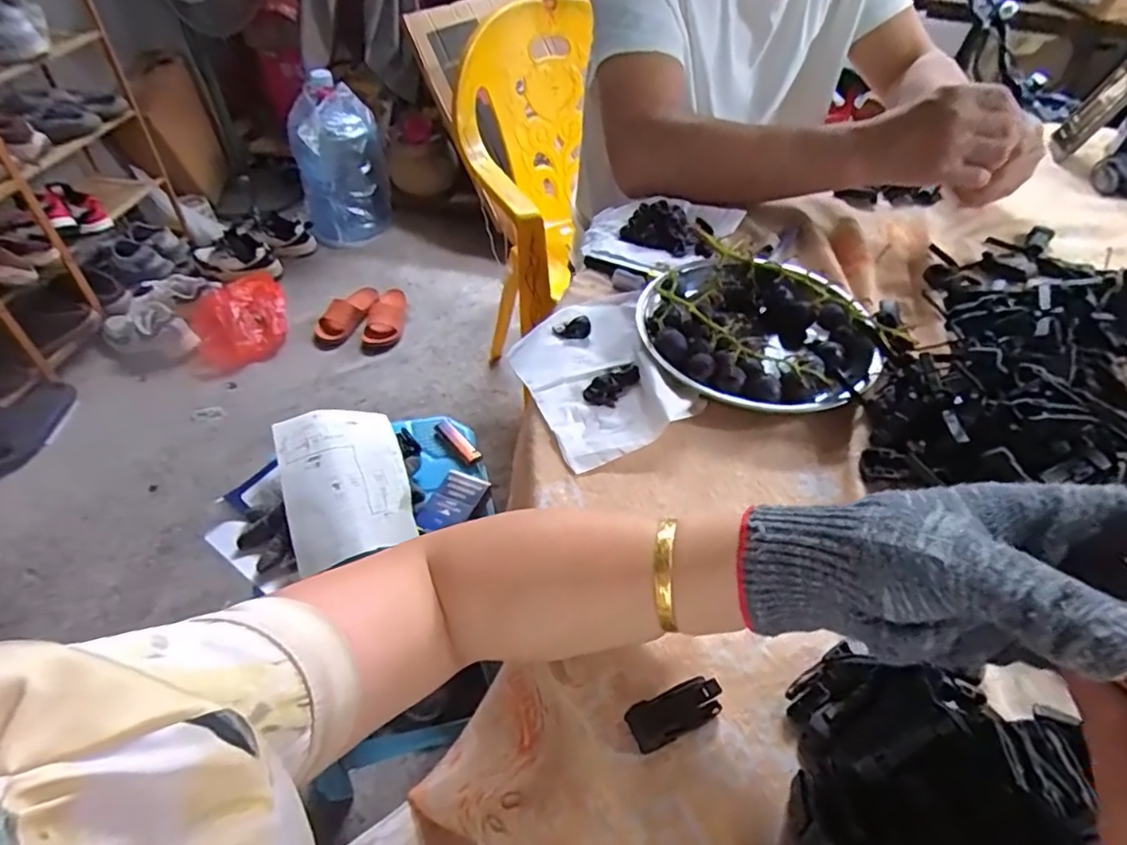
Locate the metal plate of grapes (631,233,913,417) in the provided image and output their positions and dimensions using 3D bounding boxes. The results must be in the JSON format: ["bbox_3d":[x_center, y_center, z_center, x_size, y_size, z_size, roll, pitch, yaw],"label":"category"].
[{"bbox_3d":[0.150,-0.068,0.487,0.187,0.053,0.158,34,55,28],"label":"metal plate of grapes"}]

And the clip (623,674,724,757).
[{"bbox_3d":[0.056,0.144,0.306,0.047,0.011,0.020,-19,49,-17],"label":"clip"}]

